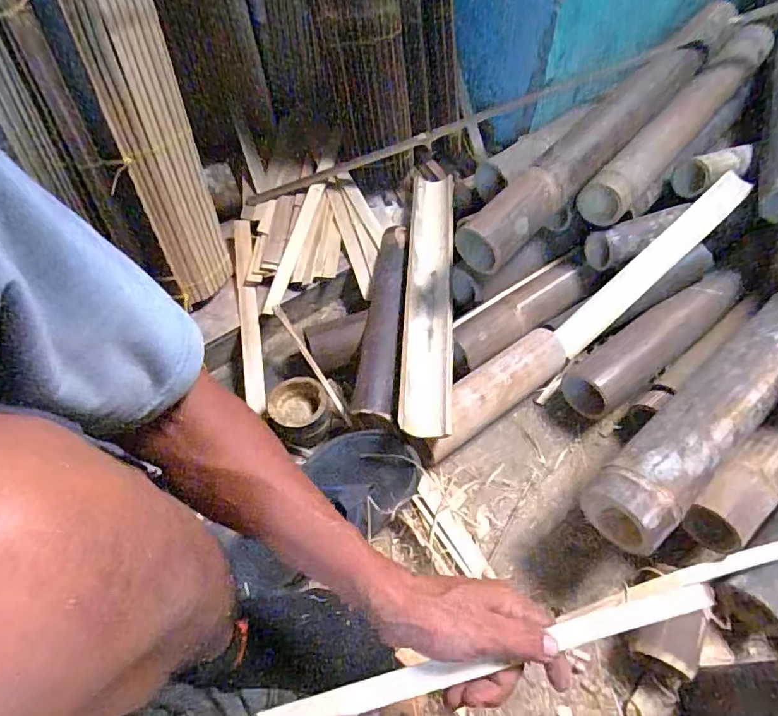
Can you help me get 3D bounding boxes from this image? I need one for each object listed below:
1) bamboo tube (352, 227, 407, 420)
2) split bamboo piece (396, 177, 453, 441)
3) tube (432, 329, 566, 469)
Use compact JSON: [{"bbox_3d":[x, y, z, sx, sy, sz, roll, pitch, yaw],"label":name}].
[{"bbox_3d":[-0.011,-0.056,0.729,0.051,0.047,0.338,4,57,3],"label":"bamboo tube"},{"bbox_3d":[0.058,-0.106,0.723,0.069,0.047,0.468,3,57,3],"label":"split bamboo piece"},{"bbox_3d":[0.135,0.043,0.678,0.247,0.069,0.065,-33,62,-19],"label":"tube"}]

